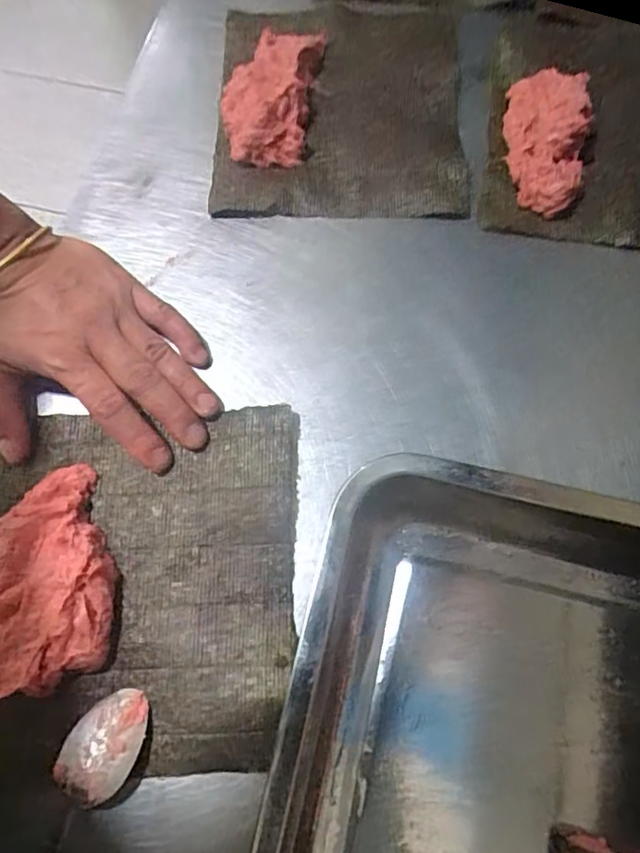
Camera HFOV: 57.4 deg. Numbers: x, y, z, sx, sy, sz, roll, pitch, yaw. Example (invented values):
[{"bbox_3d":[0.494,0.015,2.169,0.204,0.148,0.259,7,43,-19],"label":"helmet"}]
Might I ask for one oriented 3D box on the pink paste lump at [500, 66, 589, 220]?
[{"bbox_3d":[0.165,-0.216,0.430,0.056,0.034,0.124,9,68,5],"label":"pink paste lump"}]

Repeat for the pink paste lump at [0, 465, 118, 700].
[{"bbox_3d":[-0.150,0.082,0.327,0.062,0.023,0.119,-8,68,-2],"label":"pink paste lump"}]

